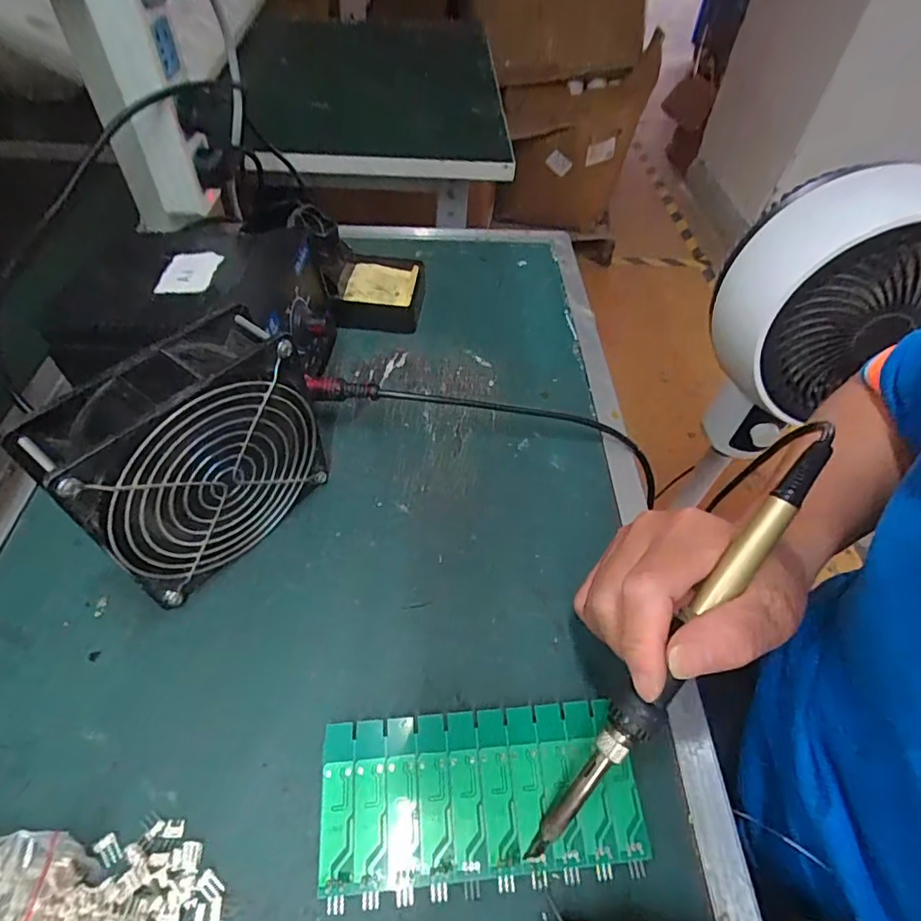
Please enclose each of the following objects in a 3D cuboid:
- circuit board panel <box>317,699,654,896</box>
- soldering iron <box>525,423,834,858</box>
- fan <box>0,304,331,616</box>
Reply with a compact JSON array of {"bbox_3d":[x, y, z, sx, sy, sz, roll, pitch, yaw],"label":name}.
[{"bbox_3d":[0.010,0.147,0.239,0.138,0.013,0.061,-2,52,-5],"label":"circuit board panel"},{"bbox_3d":[0.092,0.077,0.221,0.017,0.016,0.213,34,88,21],"label":"soldering iron"},{"bbox_3d":[-0.131,0.001,0.276,0.046,0.120,0.120,31,56,20],"label":"fan"}]

